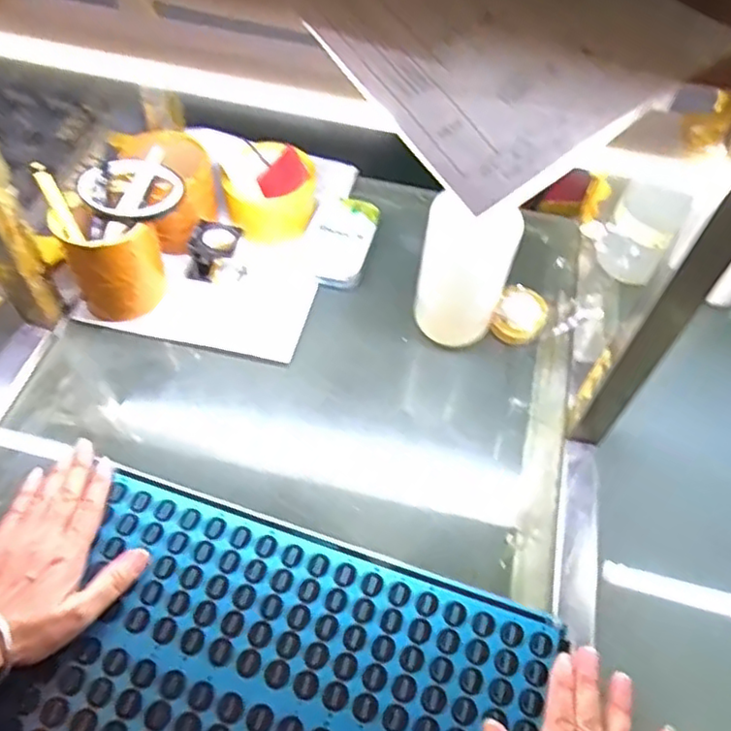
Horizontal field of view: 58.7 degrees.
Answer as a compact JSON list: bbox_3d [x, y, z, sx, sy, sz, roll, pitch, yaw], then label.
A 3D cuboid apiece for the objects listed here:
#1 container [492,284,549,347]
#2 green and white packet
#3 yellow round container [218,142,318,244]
[{"bbox_3d":[0.148,-0.045,0.625,0.046,0.040,0.048,2,54,-3],"label":"container"},{"bbox_3d":[-0.027,-0.129,0.670,0.065,0.021,0.111,15,55,5],"label":"green and white packet"},{"bbox_3d":[-0.098,-0.179,0.668,0.098,0.042,0.112,-4,55,-8],"label":"yellow round container"}]

